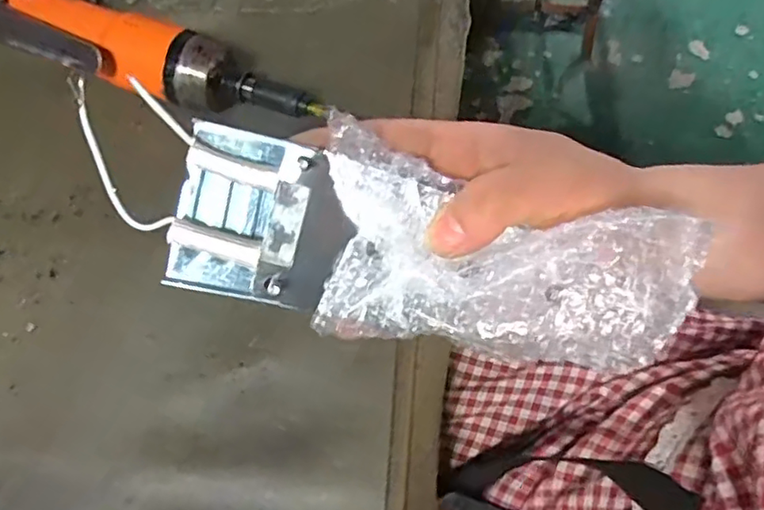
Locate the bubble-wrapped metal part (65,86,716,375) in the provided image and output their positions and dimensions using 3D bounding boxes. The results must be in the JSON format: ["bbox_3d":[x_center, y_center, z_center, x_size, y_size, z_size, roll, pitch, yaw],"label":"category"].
[{"bbox_3d":[-0.004,-0.010,0.205,0.213,0.048,0.060,14,65,5],"label":"bubble-wrapped metal part"}]

